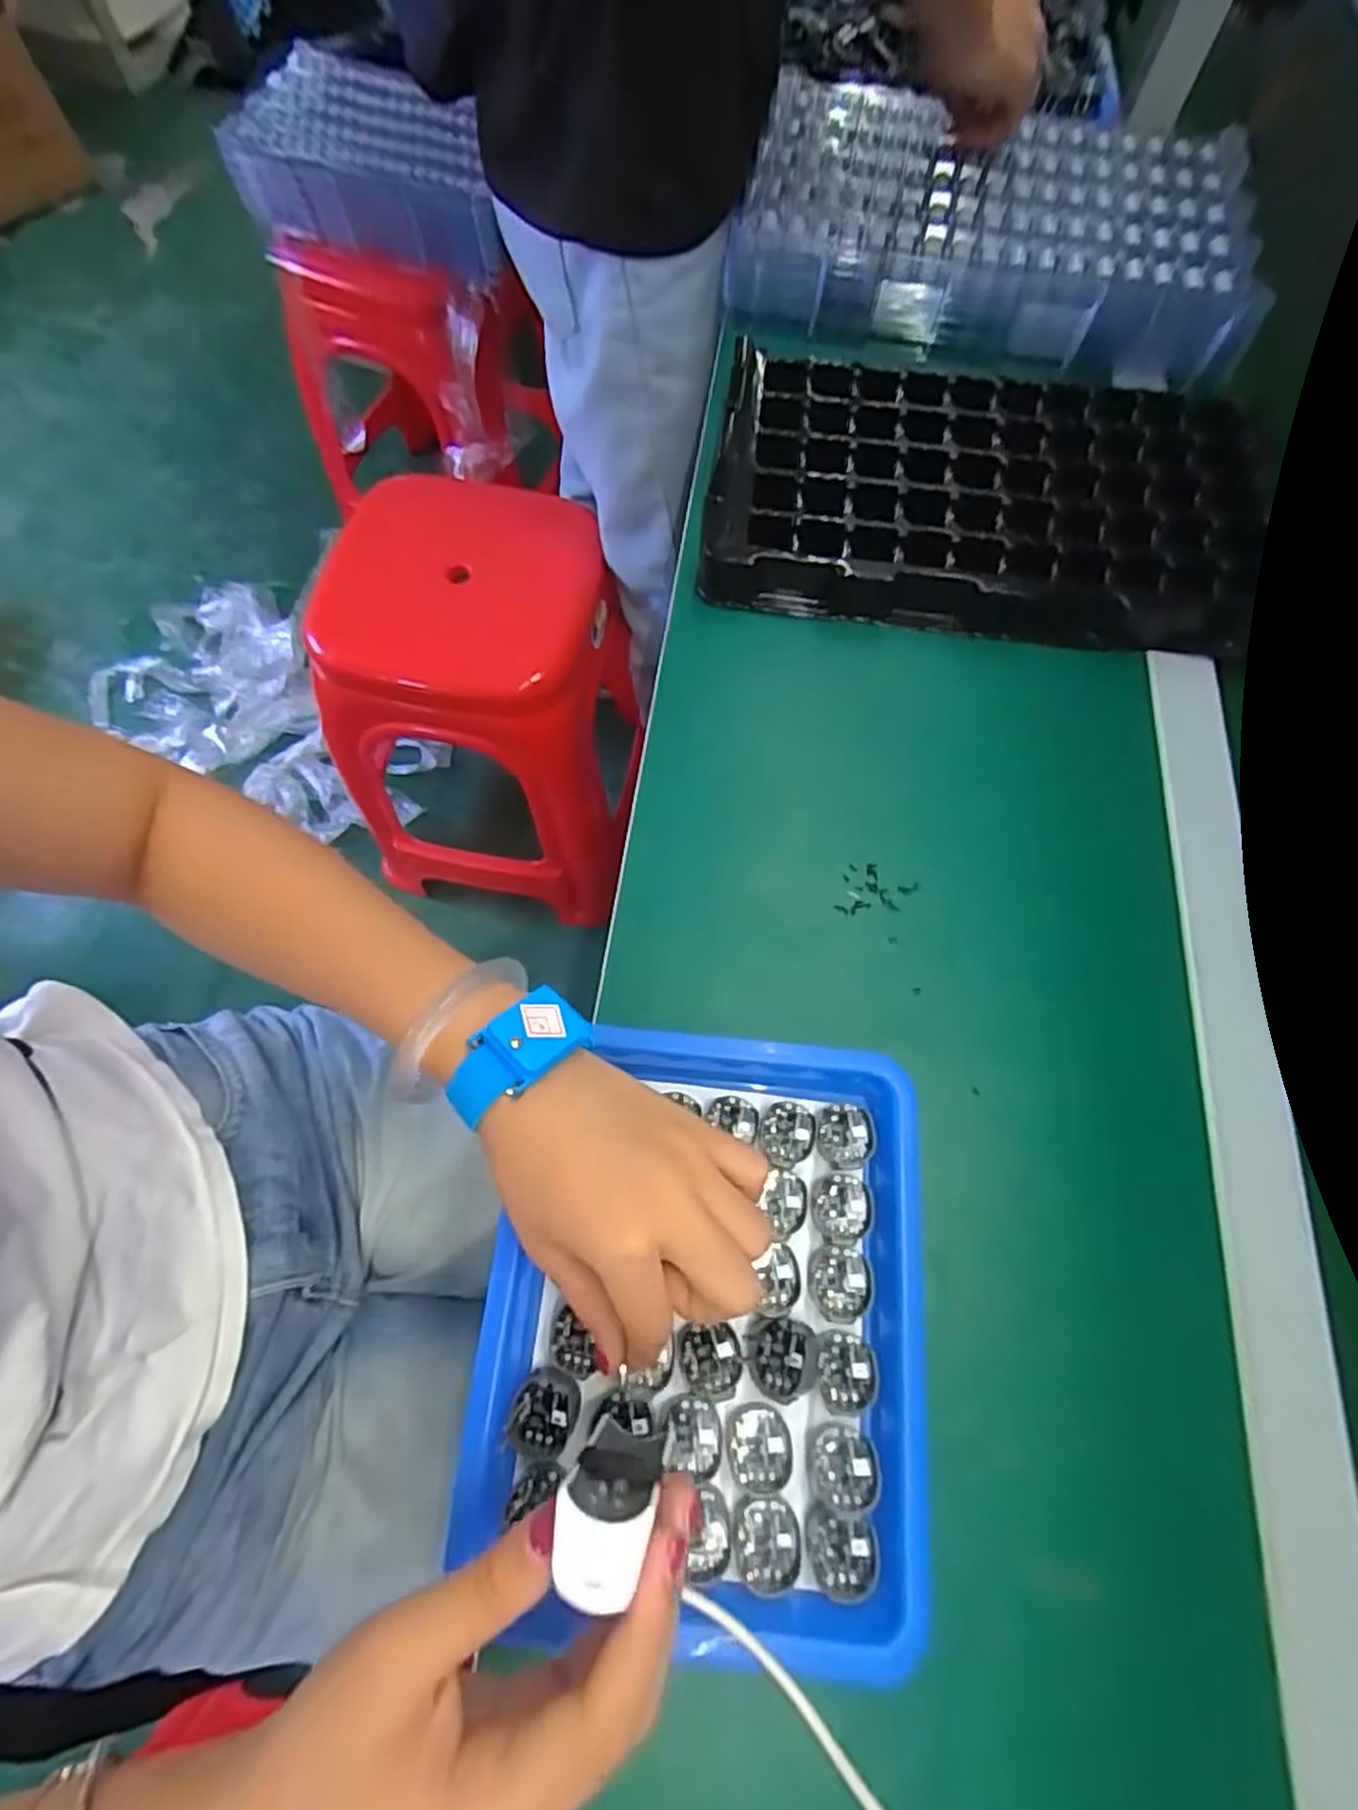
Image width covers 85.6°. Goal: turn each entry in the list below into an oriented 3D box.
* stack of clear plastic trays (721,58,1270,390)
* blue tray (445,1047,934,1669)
[{"bbox_3d":[0.235,-0.511,0.558,0.360,0.062,0.242,14,67,2],"label":"stack of clear plastic trays"},{"bbox_3d":[0.014,0.166,0.305,0.183,0.041,0.215,4,67,-2],"label":"blue tray"}]

